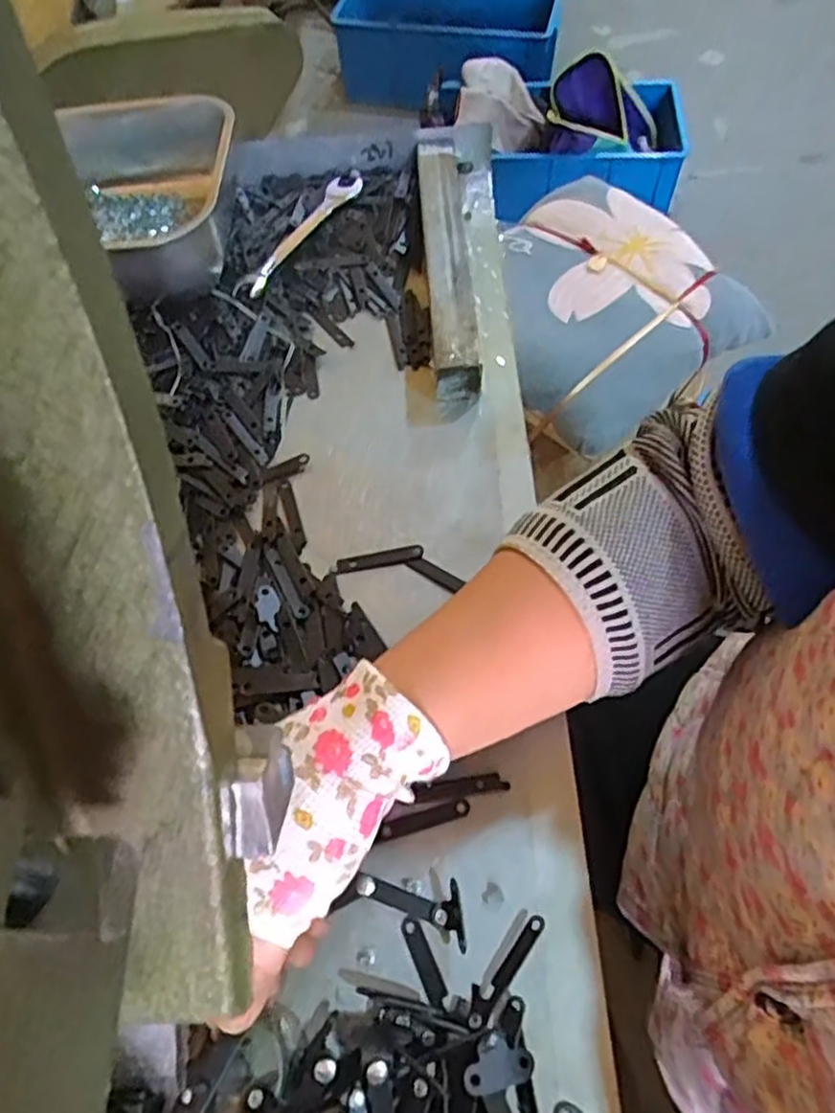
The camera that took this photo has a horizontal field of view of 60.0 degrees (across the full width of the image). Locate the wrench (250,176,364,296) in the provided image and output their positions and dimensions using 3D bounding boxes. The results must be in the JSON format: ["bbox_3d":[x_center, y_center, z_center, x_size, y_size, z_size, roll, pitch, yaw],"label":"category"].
[{"bbox_3d":[-0.084,-0.244,0.546,0.030,0.011,0.137,21,63,12],"label":"wrench"}]

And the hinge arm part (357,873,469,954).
[{"bbox_3d":[0.001,0.152,0.324,0.053,0.010,0.023,24,64,14],"label":"hinge arm part"}]

